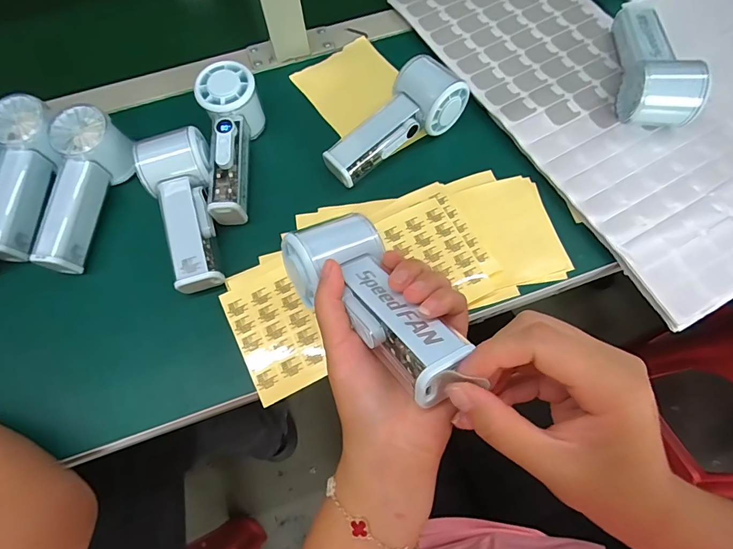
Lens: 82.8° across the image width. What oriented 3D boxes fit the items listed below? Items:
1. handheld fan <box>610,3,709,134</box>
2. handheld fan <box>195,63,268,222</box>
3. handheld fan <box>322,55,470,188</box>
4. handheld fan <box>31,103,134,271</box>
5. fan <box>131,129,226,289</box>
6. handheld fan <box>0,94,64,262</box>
[{"bbox_3d":[0.290,-0.223,0.421,0.055,0.062,0.160,7,68,5],"label":"handheld fan"},{"bbox_3d":[-0.129,-0.126,0.404,0.051,0.060,0.147,-7,68,-1],"label":"handheld fan"},{"bbox_3d":[0.022,-0.155,0.417,0.157,0.048,0.065,-34,71,-11],"label":"handheld fan"},{"bbox_3d":[-0.264,-0.079,0.386,0.050,0.052,0.152,0,68,2],"label":"handheld fan"},{"bbox_3d":[-0.160,-0.061,0.381,0.061,0.049,0.146,-21,69,-6],"label":"fan"},{"bbox_3d":[-0.325,-0.092,0.389,0.051,0.041,0.157,-1,81,2],"label":"handheld fan"}]

